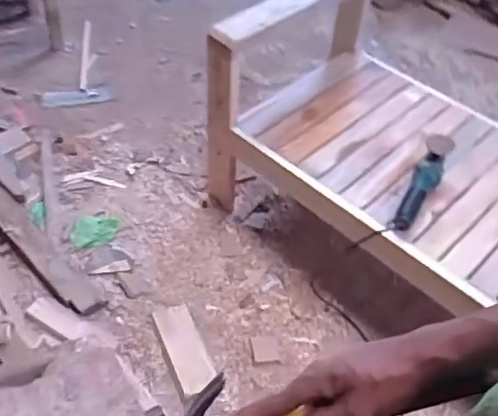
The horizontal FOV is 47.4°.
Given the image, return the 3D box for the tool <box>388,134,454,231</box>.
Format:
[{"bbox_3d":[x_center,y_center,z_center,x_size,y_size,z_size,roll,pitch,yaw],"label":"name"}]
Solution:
[{"bbox_3d":[0.457,-0.065,1.492,0.075,0.099,0.316,23,50,16],"label":"tool"}]

